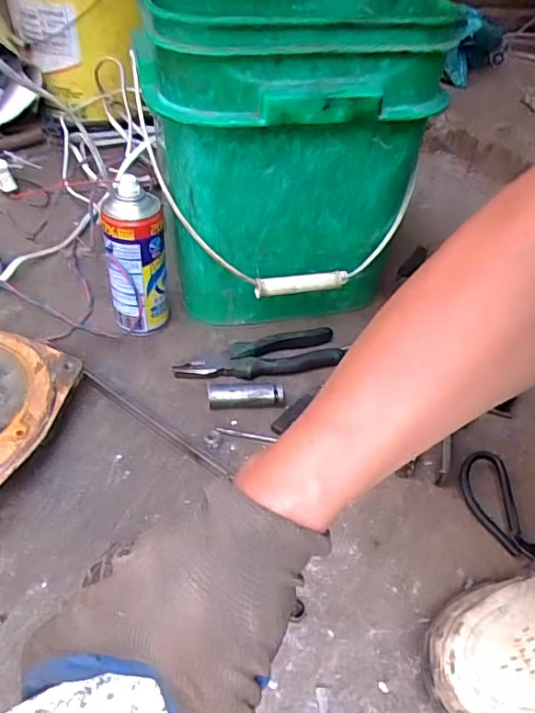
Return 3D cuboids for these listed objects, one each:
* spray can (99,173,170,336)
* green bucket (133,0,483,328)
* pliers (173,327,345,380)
[{"bbox_3d":[-0.147,-0.106,0.643,0.065,0.179,0.054,-9,44,-14],"label":"spray can"},{"bbox_3d":[0.010,-0.260,0.702,0.304,0.337,0.359,-5,44,-10],"label":"green bucket"},{"bbox_3d":[-0.012,0.000,0.657,0.187,0.028,0.057,-5,44,-10],"label":"pliers"}]

